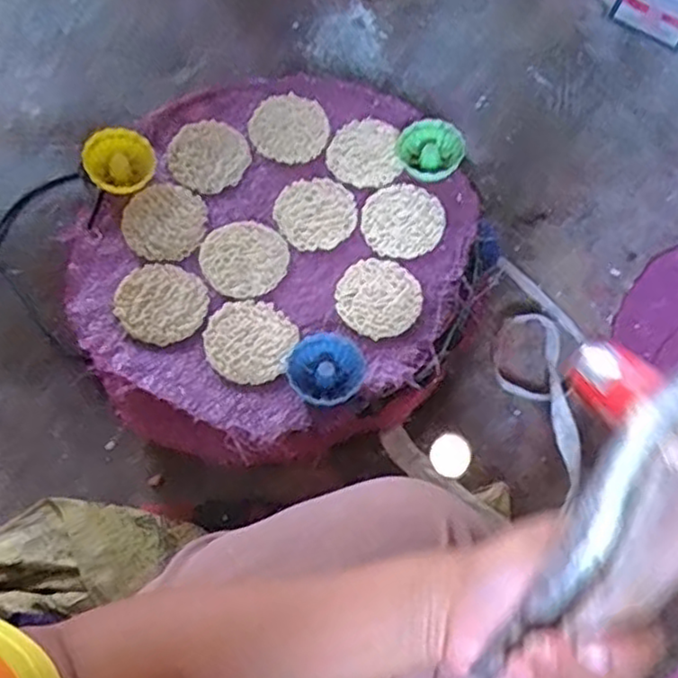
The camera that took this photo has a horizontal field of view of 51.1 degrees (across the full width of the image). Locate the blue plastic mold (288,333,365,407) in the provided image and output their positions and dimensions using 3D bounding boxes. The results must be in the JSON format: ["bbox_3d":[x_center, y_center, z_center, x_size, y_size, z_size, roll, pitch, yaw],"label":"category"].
[{"bbox_3d":[-0.010,0.025,0.586,0.062,0.018,0.059,1,66,-2],"label":"blue plastic mold"}]

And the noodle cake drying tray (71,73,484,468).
[{"bbox_3d":[-0.055,-0.073,0.672,0.356,0.091,0.390,20,66,6],"label":"noodle cake drying tray"}]

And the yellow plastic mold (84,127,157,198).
[{"bbox_3d":[-0.199,-0.163,0.647,0.061,0.021,0.060,-2,96,-18],"label":"yellow plastic mold"}]

